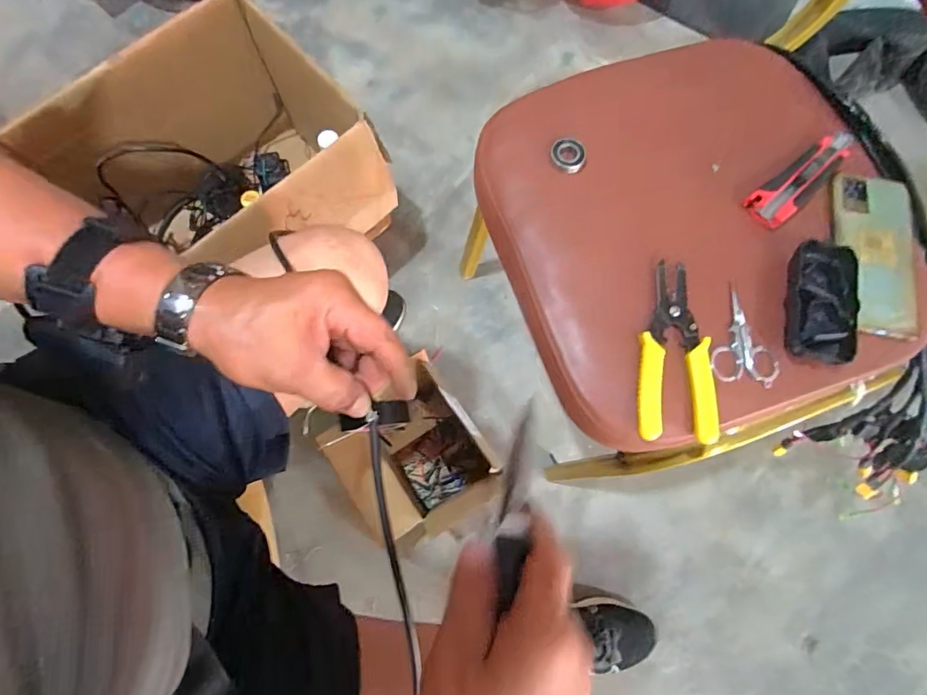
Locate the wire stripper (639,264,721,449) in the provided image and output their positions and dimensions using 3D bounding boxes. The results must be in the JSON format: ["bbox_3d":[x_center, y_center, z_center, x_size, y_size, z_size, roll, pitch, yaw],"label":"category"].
[{"bbox_3d":[0.182,0.003,0.419,0.066,0.009,0.152,3,76,0],"label":"wire stripper"}]

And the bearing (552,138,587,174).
[{"bbox_3d":[0.101,-0.185,0.466,0.034,0.011,0.028,18,76,4],"label":"bearing"}]

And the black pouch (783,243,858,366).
[{"bbox_3d":[0.316,-0.041,0.426,0.051,0.018,0.108,14,76,3],"label":"black pouch"}]

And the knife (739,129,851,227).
[{"bbox_3d":[0.335,-0.167,0.468,0.140,0.013,0.039,-37,79,-9],"label":"knife"}]

